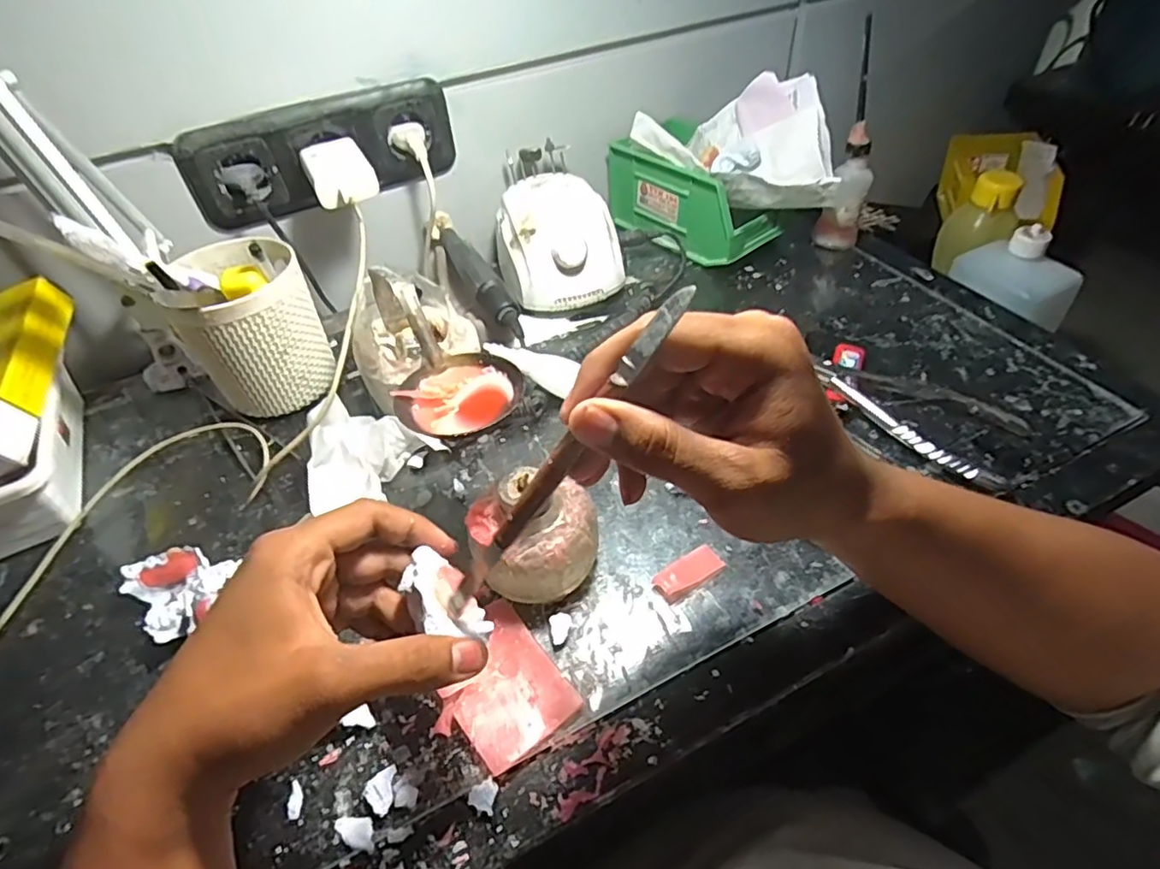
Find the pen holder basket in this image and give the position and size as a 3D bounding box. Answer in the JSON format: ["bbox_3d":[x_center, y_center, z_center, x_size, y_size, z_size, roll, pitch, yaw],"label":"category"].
[{"bbox_3d":[-0.254,-0.088,0.482,0.087,0.130,0.100,-28,50,-21],"label":"pen holder basket"}]

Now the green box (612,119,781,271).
[{"bbox_3d":[0.119,-0.244,0.634,0.094,0.091,0.166,-28,50,-21],"label":"green box"}]

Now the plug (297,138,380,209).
[{"bbox_3d":[-0.199,-0.216,0.509,0.048,0.028,0.077,-26,49,-20],"label":"plug"}]

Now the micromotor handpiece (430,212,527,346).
[{"bbox_3d":[-0.094,-0.146,0.554,0.025,0.028,0.197,-21,48,-16],"label":"micromotor handpiece"}]

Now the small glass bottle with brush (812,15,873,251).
[{"bbox_3d":[0.255,-0.260,0.570,0.043,0.188,0.046,17,49,19],"label":"small glass bottle with brush"}]

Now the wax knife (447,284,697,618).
[{"bbox_3d":[-0.011,0.013,0.250,0.014,0.173,0.014,16,28,-44],"label":"wax knife"}]

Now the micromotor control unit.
[{"bbox_3d":[-0.024,-0.181,0.589,0.111,0.082,0.139,-12,46,-8],"label":"micromotor control unit"}]

